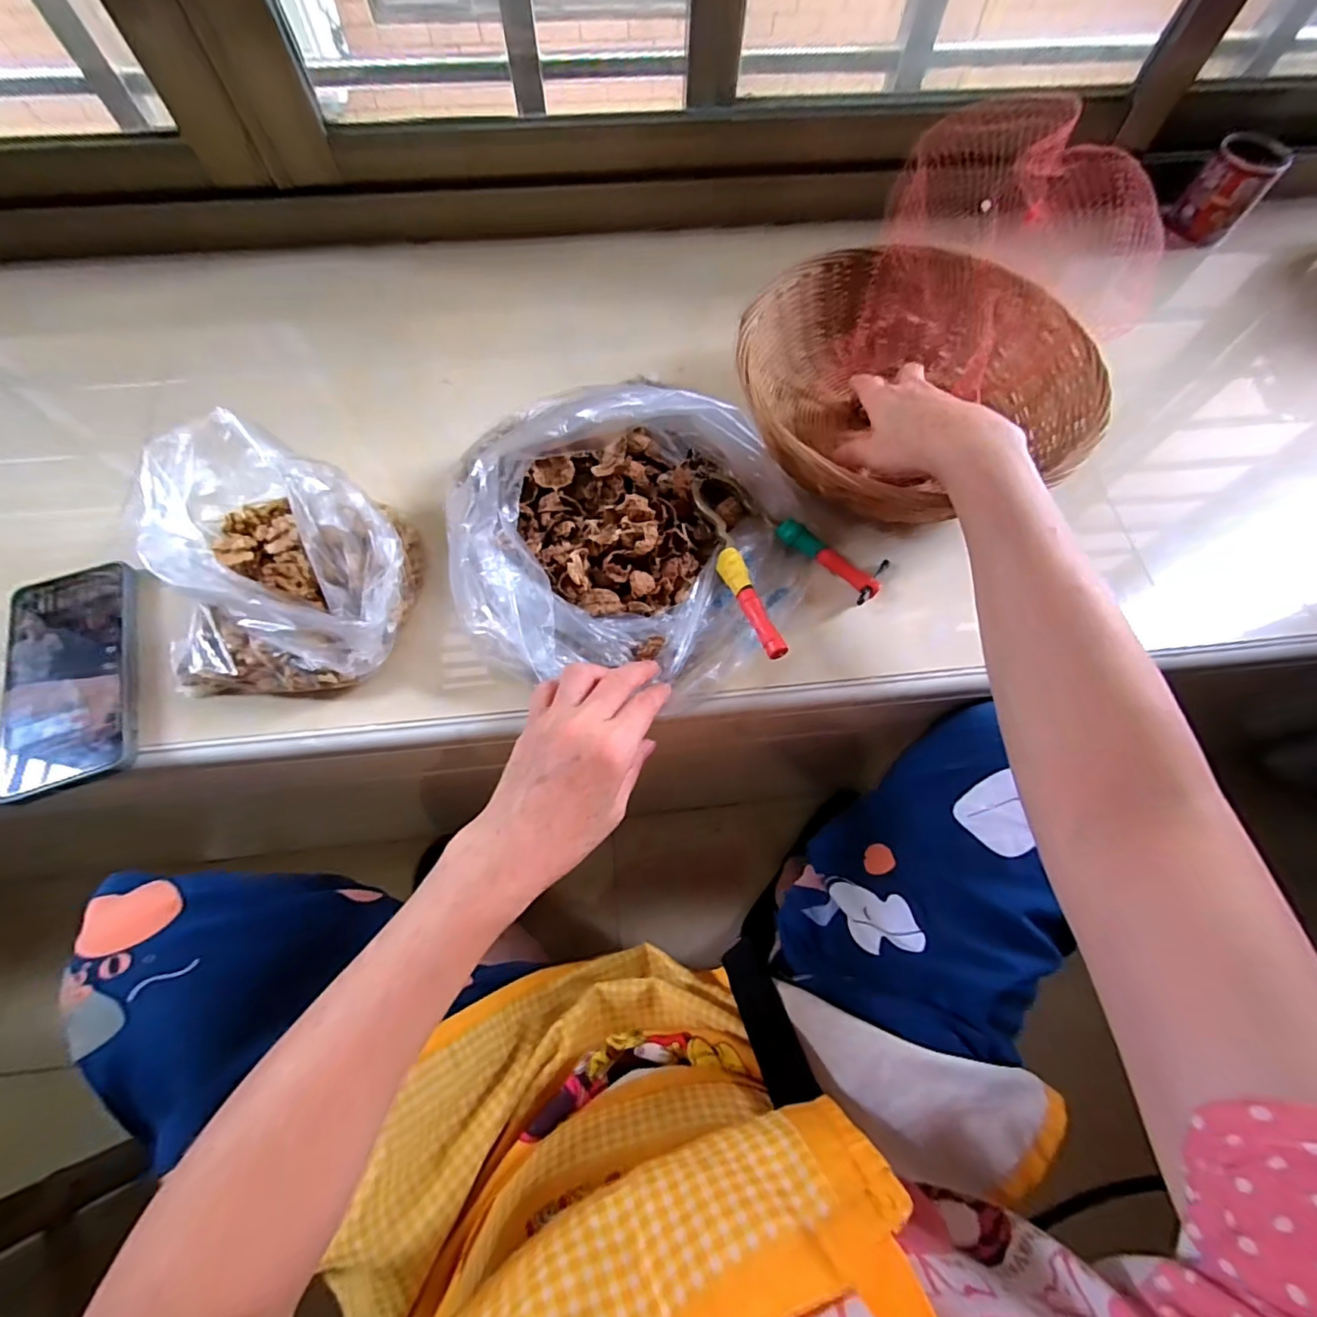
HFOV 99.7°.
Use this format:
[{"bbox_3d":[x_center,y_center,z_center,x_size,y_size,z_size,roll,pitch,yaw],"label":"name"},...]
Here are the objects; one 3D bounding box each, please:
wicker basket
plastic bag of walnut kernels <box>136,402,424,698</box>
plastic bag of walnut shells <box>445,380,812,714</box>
[{"bbox_3d":[0.192,-0.208,0.447,0.262,0.082,0.248,0,68,0],"label":"wicker basket"},{"bbox_3d":[-0.244,-0.064,0.365,0.153,0.083,0.164,7,68,3],"label":"plastic bag of walnut kernels"},{"bbox_3d":[-0.015,-0.083,0.361,0.186,0.113,0.213,37,72,14],"label":"plastic bag of walnut shells"}]

